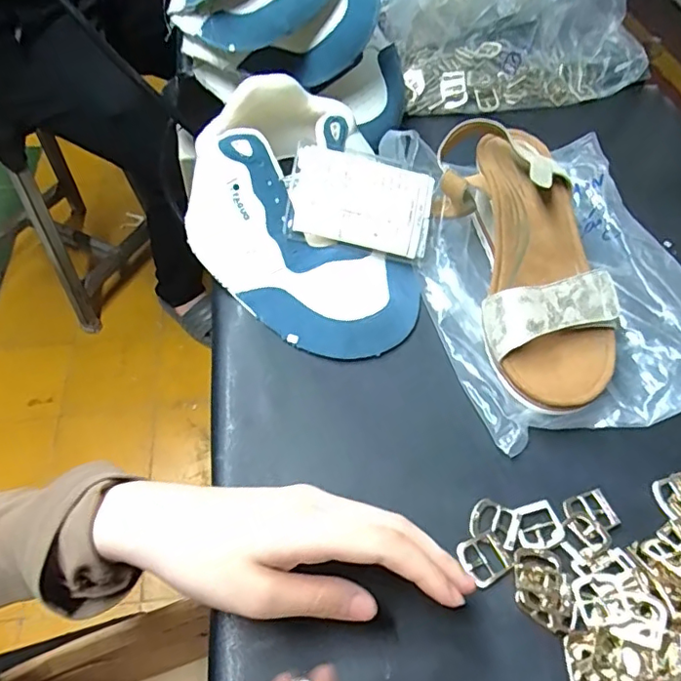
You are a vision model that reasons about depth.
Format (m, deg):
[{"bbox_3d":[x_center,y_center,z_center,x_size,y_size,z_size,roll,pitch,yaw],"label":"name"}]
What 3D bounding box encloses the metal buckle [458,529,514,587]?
[{"bbox_3d":[0.083,0.125,0.320,0.027,0.004,0.026,-20,57,-16],"label":"metal buckle"}]

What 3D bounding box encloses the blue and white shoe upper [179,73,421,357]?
[{"bbox_3d":[-0.037,-0.098,0.437,0.161,0.086,0.227,-13,55,-12],"label":"blue and white shoe upper"}]

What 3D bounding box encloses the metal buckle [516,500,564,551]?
[{"bbox_3d":[0.118,0.110,0.332,0.026,0.004,0.026,-13,55,-12],"label":"metal buckle"}]

